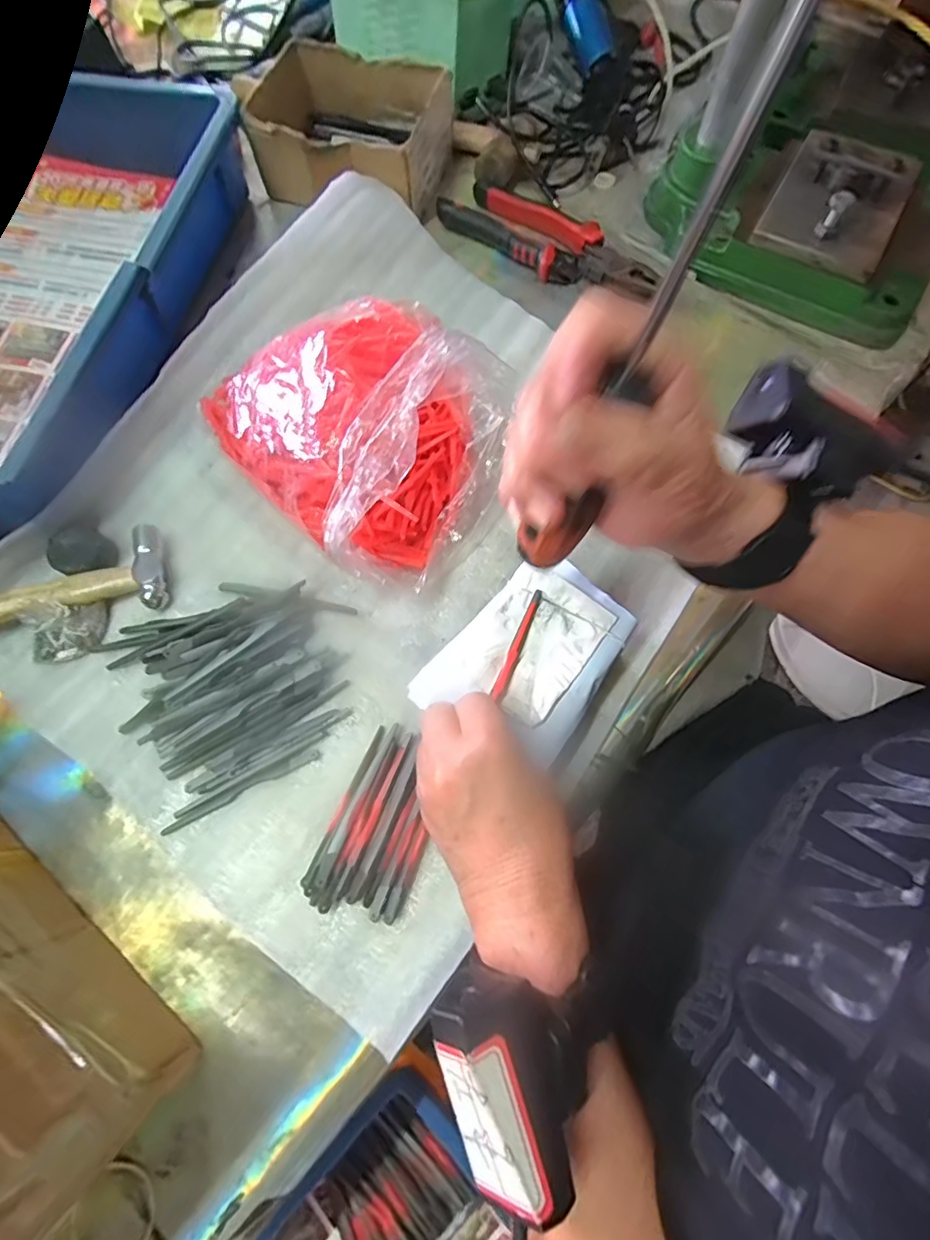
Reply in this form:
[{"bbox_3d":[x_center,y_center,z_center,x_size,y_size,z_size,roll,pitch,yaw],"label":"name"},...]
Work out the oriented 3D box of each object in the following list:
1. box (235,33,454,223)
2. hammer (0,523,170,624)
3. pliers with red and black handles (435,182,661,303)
[{"bbox_3d":[-0.107,-0.458,0.513,0.168,0.066,0.128,17,73,8],"label":"box"},{"bbox_3d":[-0.291,-0.025,0.380,0.149,0.035,0.059,-14,71,-2],"label":"hammer"},{"bbox_3d":[0.076,-0.342,0.491,0.207,0.021,0.058,32,75,12],"label":"pliers with red and black handles"}]

